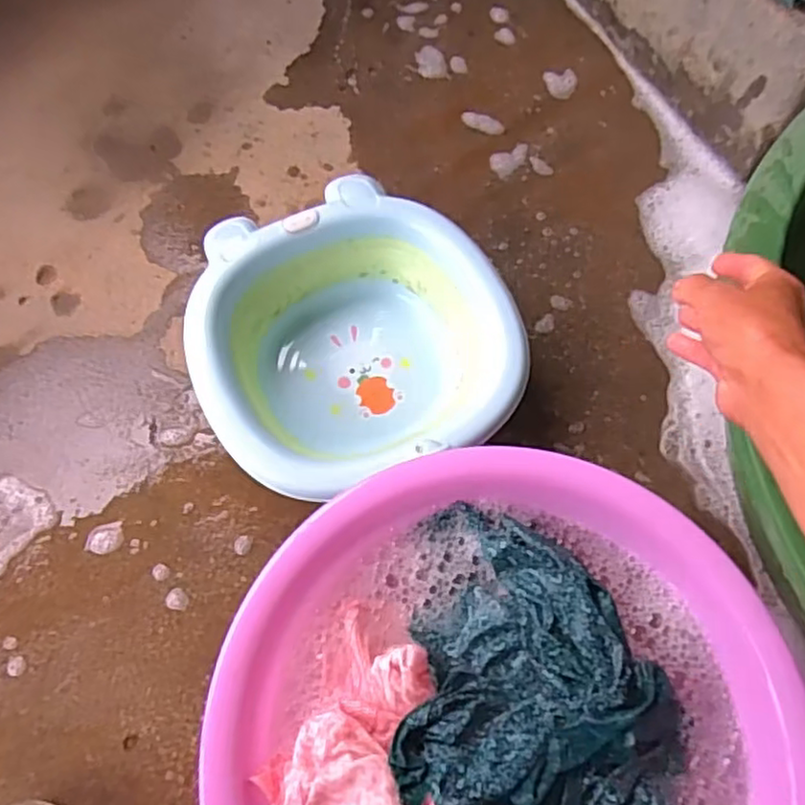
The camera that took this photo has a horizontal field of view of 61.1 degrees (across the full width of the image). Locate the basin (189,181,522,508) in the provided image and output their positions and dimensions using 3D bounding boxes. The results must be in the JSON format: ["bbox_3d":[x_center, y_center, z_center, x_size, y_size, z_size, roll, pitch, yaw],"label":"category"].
[{"bbox_3d":[-0.048,-0.051,0.623,0.264,0.101,0.265,0,65,-1],"label":"basin"}]

